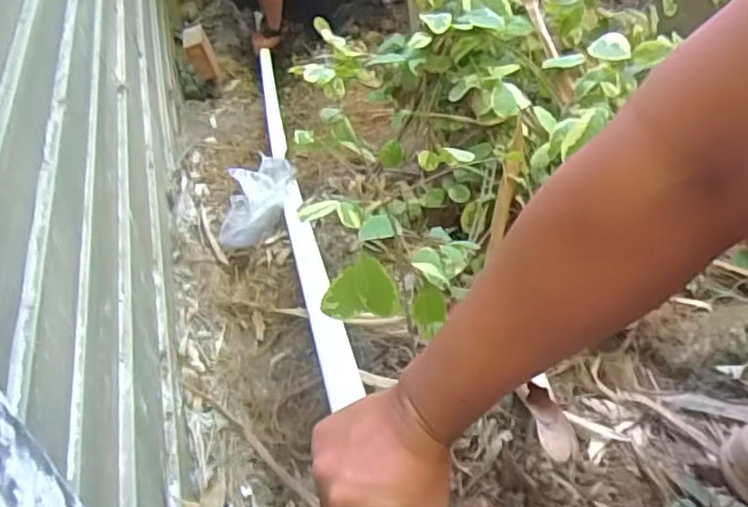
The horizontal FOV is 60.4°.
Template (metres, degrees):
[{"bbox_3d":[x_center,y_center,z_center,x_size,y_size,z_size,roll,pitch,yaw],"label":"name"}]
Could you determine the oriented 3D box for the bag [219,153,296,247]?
[{"bbox_3d":[-0.171,-0.079,0.958,0.084,0.079,0.128,4,42,9],"label":"bag"}]

